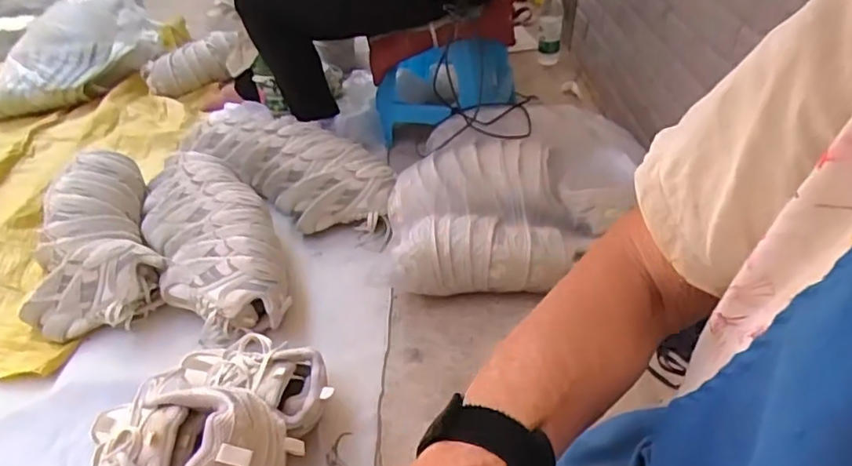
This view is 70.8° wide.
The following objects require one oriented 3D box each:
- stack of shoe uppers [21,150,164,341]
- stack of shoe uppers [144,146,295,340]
[{"bbox_3d":[-0.626,0.006,1.102,0.226,0.133,0.429,-19,42,-20],"label":"stack of shoe uppers"},{"bbox_3d":[-0.400,0.001,1.108,0.205,0.133,0.506,-20,43,-21],"label":"stack of shoe uppers"}]

